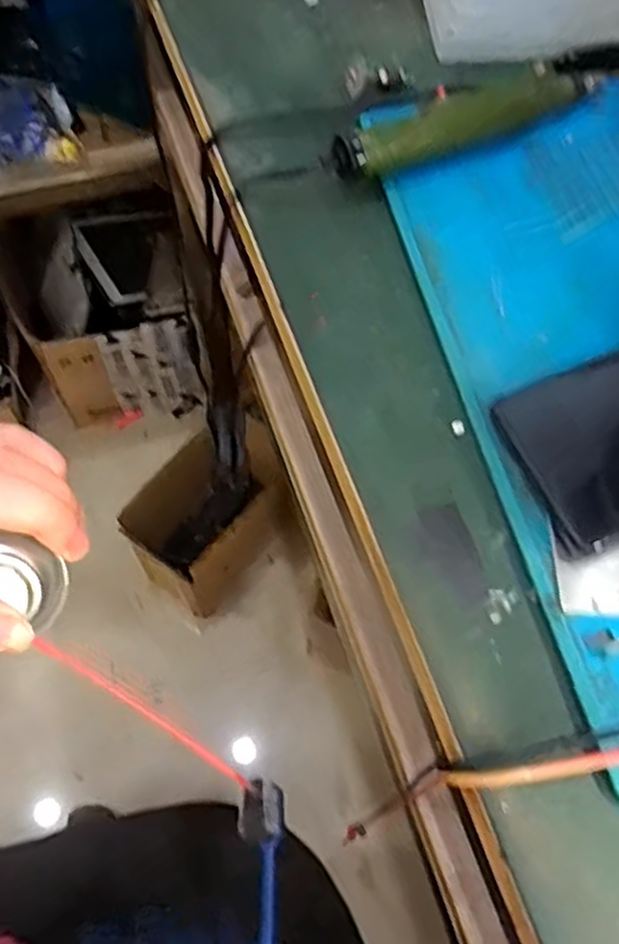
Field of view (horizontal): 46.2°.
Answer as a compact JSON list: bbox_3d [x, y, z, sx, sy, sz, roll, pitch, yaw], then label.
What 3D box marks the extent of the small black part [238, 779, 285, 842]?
[{"bbox_3d":[-0.019,0.139,0.297,0.017,0.017,0.022,0,64,0],"label":"small black part"}]

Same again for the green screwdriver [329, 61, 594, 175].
[{"bbox_3d":[0.081,-0.182,0.371,0.155,0.023,0.021,-26,64,-14],"label":"green screwdriver"}]

